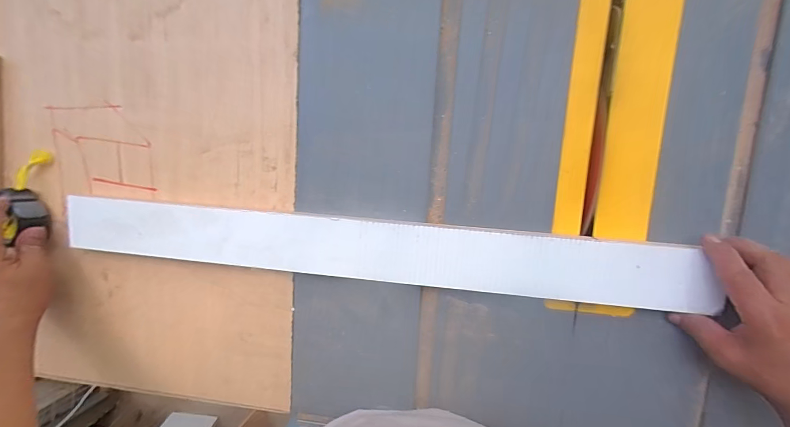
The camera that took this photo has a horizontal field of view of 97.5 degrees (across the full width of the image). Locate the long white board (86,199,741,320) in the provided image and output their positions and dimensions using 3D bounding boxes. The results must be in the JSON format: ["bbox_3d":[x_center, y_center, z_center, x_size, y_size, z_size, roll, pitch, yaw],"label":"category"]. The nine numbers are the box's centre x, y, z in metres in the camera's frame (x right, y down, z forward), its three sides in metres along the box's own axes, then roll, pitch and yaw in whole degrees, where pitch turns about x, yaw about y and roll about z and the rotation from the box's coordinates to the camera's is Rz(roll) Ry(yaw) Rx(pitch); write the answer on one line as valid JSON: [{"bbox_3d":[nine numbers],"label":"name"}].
[{"bbox_3d":[-0.034,0.041,0.385,0.691,0.022,0.072,5,98,6],"label":"long white board"}]

